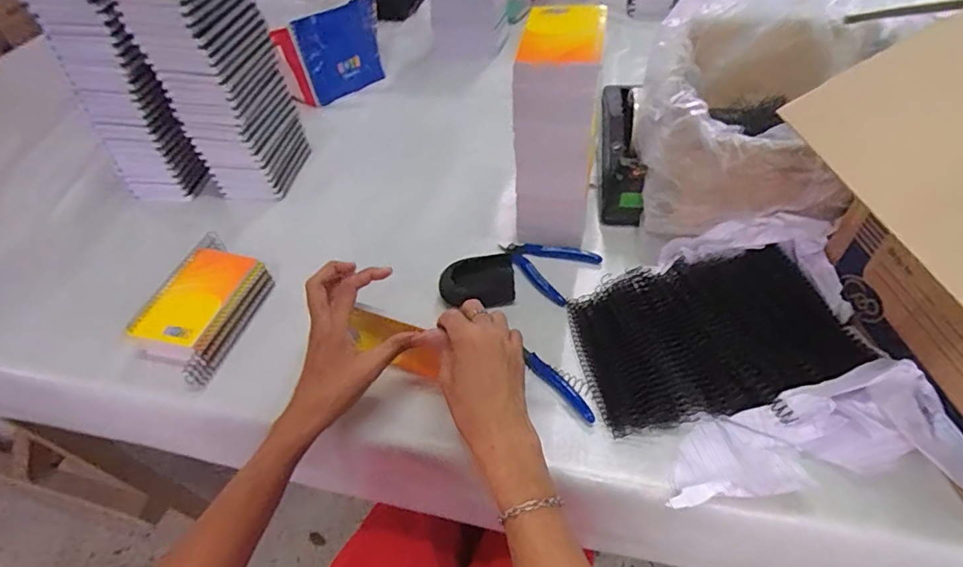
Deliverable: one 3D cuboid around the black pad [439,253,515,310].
[{"bbox_3d":[-0.004,-0.003,0.608,0.085,0.027,0.063,-7,48,-2],"label":"black pad"}]

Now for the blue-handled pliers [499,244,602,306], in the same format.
[{"bbox_3d":[0.077,-0.028,0.640,0.108,0.016,0.083,28,56,27],"label":"blue-handled pliers"}]

